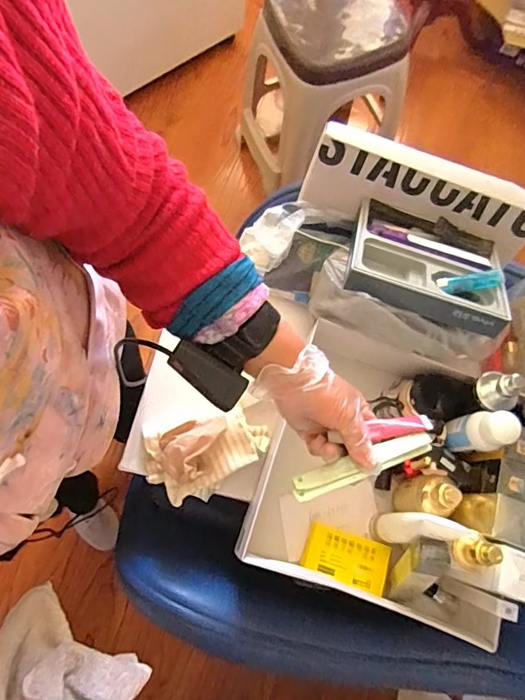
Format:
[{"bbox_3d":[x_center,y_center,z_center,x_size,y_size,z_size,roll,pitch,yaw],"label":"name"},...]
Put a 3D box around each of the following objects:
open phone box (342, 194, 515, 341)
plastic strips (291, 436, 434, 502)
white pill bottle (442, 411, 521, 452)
[{"bbox_3d":[0.202,-0.104,0.555,0.186,0.034,0.179,18,50,2],"label":"open phone box"},{"bbox_3d":[0.090,0.105,0.410,0.130,0.012,0.025,-19,75,-3],"label":"plastic strips"},{"bbox_3d":[0.249,0.095,0.518,0.040,0.092,0.041,6,74,0],"label":"white pill bottle"}]

